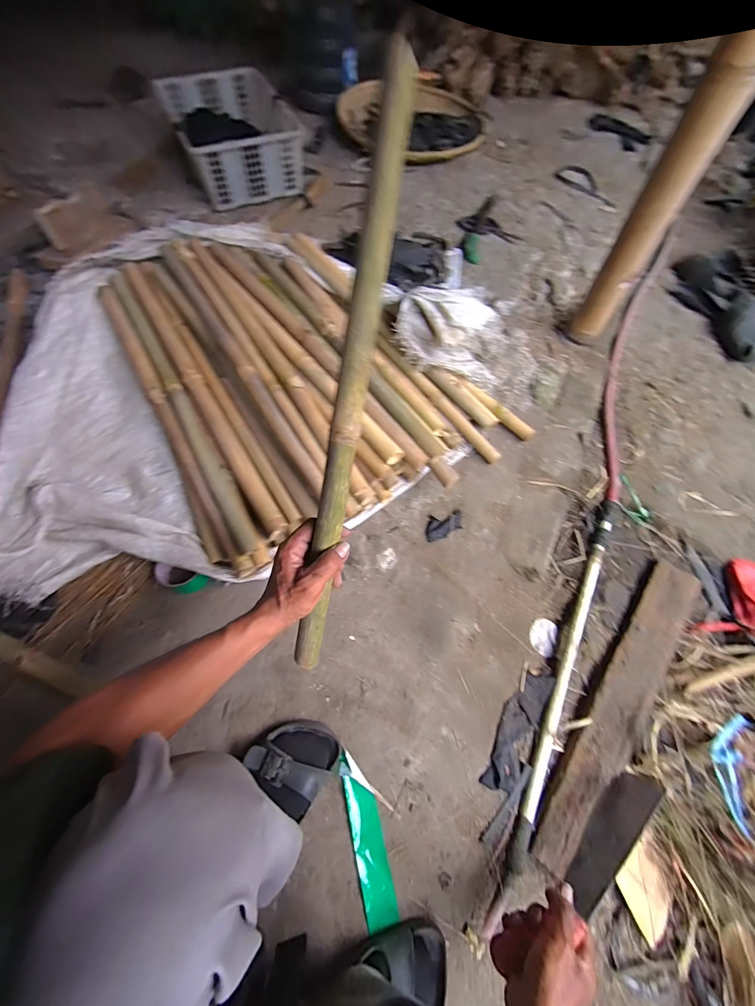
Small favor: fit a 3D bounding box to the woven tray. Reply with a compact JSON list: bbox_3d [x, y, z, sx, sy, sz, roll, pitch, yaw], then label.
[{"bbox_3d":[0.131,-1.417,1.313,0.440,0.109,0.467,-25,67,-14],"label":"woven tray"}]

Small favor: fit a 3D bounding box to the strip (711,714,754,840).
[{"bbox_3d":[0.586,0.442,0.583,0.061,0.023,0.166,8,77,1],"label":"strip"}]

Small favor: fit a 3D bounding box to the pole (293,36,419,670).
[{"bbox_3d":[-0.034,-0.077,0.376,0.030,0.027,0.597,13,106,4],"label":"pole"}]

